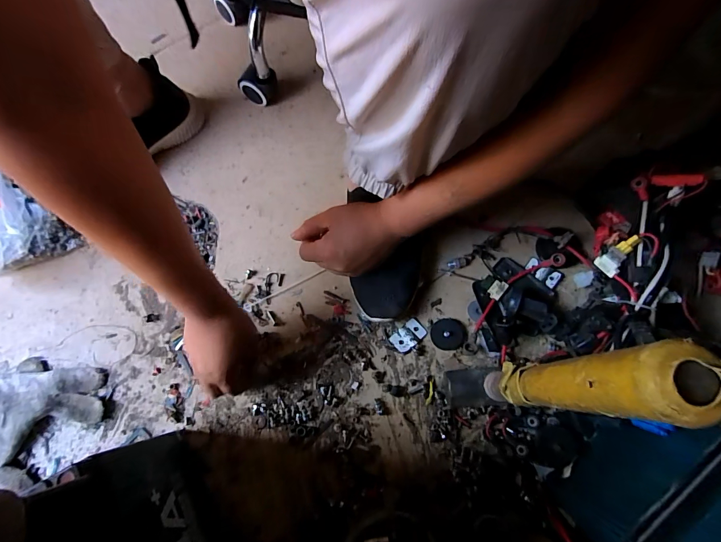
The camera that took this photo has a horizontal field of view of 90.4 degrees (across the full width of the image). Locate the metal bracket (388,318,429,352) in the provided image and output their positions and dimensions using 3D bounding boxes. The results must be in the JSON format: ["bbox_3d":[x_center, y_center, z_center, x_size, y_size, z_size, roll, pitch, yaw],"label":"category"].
[{"bbox_3d":[0.061,0.084,0.466,0.044,0.005,0.028,-42,78,-8],"label":"metal bracket"}]

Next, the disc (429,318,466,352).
[{"bbox_3d":[0.113,0.081,0.459,0.044,0.008,0.040,0,73,1],"label":"disc"}]

